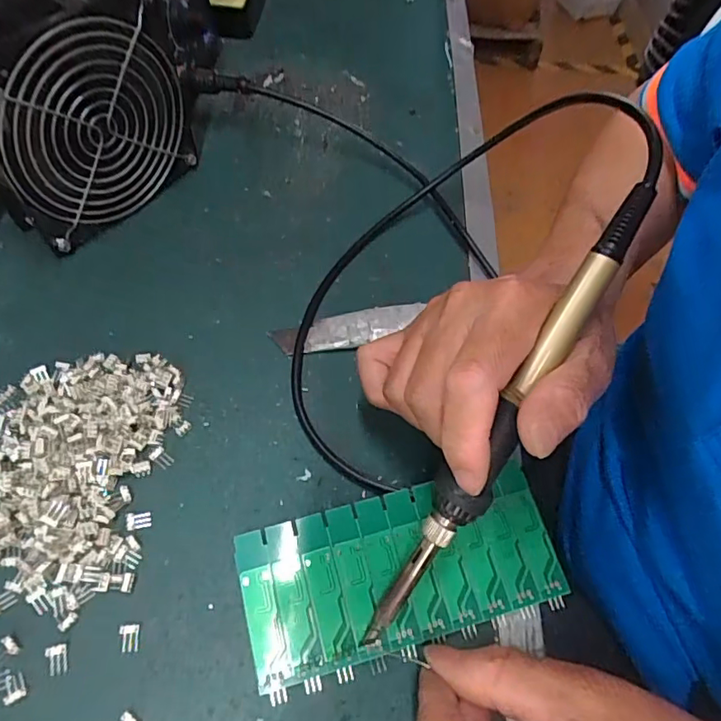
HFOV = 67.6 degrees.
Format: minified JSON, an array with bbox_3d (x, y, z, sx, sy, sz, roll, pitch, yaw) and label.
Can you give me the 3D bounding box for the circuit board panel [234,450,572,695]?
[{"bbox_3d":[0.018,0.092,0.240,0.138,0.013,0.063,-10,56,-9],"label":"circuit board panel"}]

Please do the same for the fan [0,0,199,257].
[{"bbox_3d":[-0.157,-0.144,0.314,0.048,0.120,0.133,35,63,17],"label":"fan"}]

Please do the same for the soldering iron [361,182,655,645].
[{"bbox_3d":[0.046,0.040,0.213,0.020,0.017,0.174,32,97,18],"label":"soldering iron"}]

